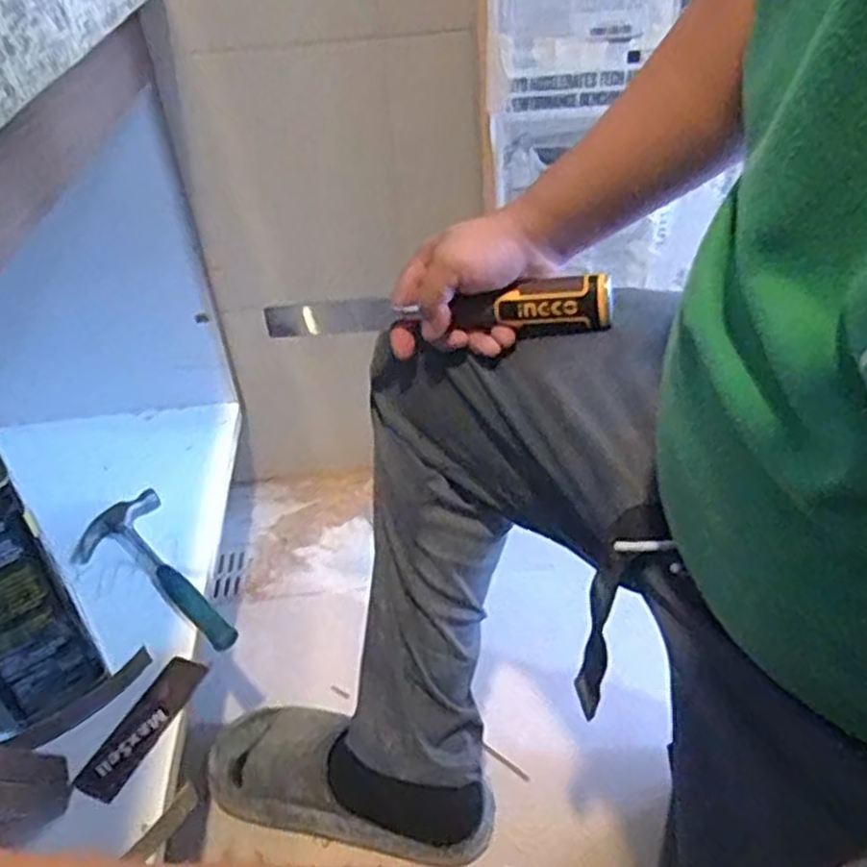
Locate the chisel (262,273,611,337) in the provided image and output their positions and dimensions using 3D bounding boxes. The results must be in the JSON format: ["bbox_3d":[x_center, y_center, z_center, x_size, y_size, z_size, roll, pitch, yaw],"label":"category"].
[{"bbox_3d":[-0.005,-0.090,0.581,0.268,0.038,0.024,0,38,19],"label":"chisel"}]

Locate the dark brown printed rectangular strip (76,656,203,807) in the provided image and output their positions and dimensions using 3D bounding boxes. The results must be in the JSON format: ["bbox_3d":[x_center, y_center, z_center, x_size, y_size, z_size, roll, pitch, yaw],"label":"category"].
[{"bbox_3d":[-0.253,0.253,0.673,0.043,0.010,0.135,12,41,20],"label":"dark brown printed rectangular strip"}]

